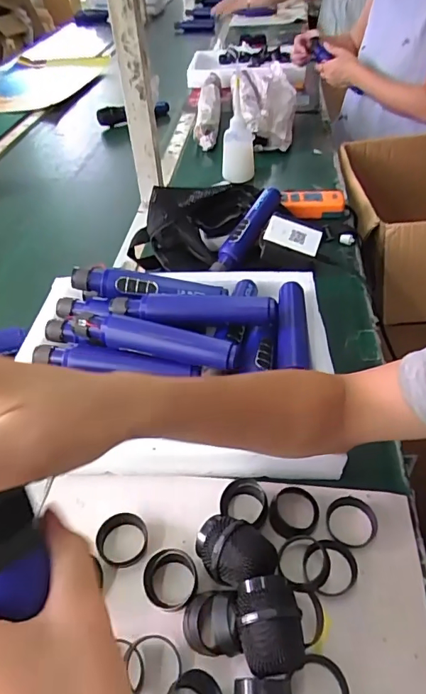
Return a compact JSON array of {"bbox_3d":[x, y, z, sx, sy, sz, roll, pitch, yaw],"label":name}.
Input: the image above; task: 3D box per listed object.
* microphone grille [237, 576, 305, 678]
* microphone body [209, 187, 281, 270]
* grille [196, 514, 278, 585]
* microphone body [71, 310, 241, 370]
[{"bbox_3d":[0.041,0.205,0.340,0.043,0.054,0.057,-11,44,-8],"label":"microphone grille"},{"bbox_3d":[0.053,-0.178,0.702,0.032,0.028,0.177,21,62,27],"label":"microphone body"},{"bbox_3d":[0.017,0.169,0.378,0.064,0.053,0.049,29,52,30],"label":"grille"},{"bbox_3d":[-0.064,-0.008,0.500,0.186,0.029,0.028,10,45,14],"label":"microphone body"}]

